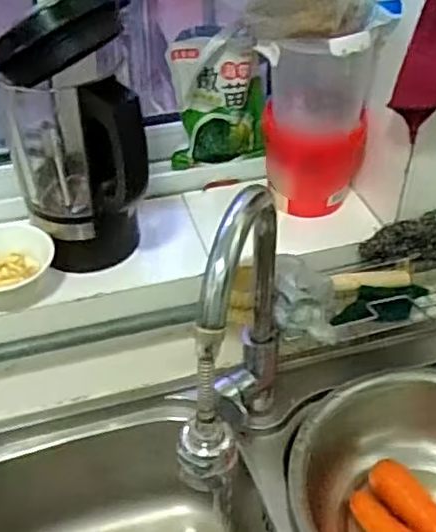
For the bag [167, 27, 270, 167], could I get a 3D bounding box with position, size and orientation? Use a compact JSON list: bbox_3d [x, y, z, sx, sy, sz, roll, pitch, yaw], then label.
[{"bbox_3d":[-0.001,-0.224,0.891,0.122,0.184,0.049,-2,42,-3],"label":"bag"}]

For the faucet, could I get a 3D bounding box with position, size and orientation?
[{"bbox_3d":[0.014,0.089,0.613,0.058,0.325,0.210,13,43,13],"label":"faucet"}]

